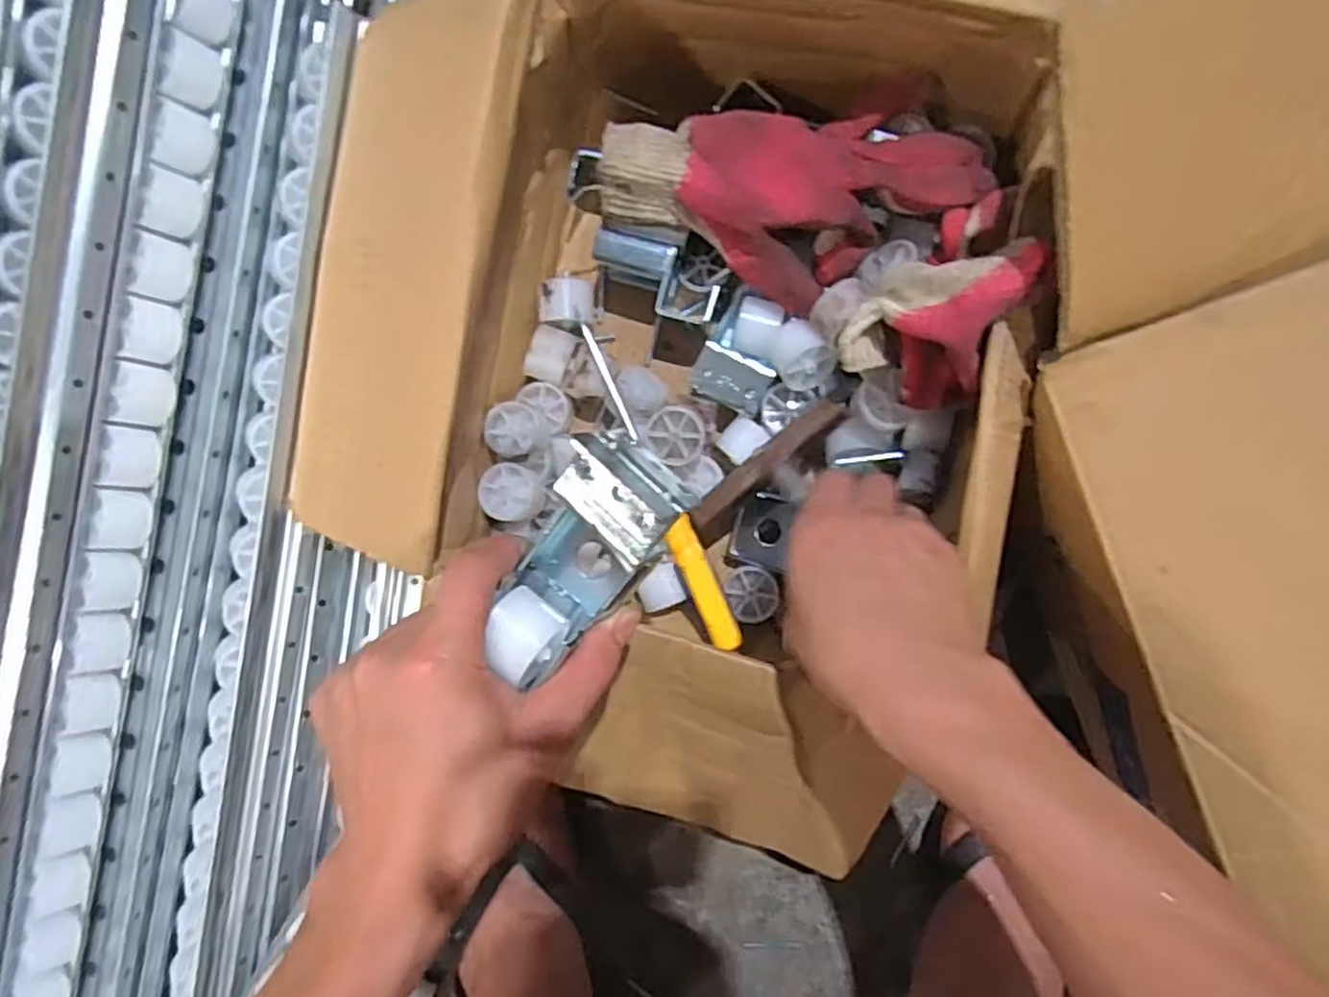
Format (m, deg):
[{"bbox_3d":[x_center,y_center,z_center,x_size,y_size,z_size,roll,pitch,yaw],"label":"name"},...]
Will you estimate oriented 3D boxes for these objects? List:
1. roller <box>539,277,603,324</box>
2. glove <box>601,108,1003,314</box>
[{"bbox_3d":[-0.059,-0.124,0.480,0.033,0.032,0.029,6,92,7],"label":"roller"},{"bbox_3d":[0.066,-0.161,0.415,0.204,0.033,0.100,8,92,7],"label":"glove"}]

